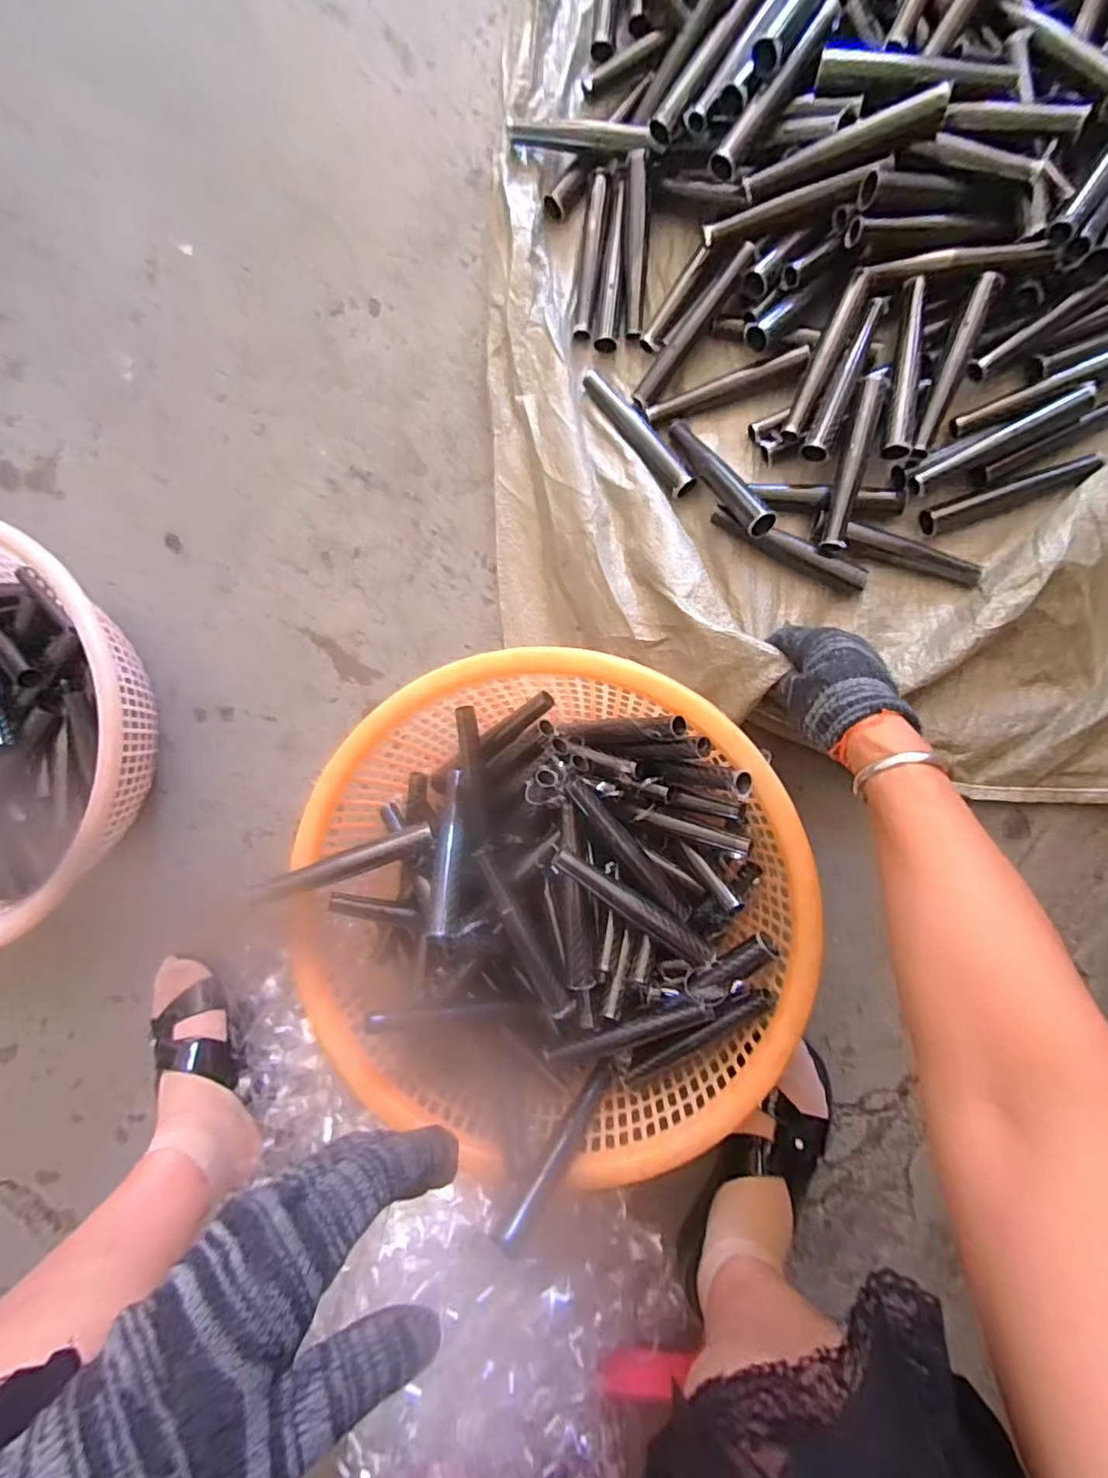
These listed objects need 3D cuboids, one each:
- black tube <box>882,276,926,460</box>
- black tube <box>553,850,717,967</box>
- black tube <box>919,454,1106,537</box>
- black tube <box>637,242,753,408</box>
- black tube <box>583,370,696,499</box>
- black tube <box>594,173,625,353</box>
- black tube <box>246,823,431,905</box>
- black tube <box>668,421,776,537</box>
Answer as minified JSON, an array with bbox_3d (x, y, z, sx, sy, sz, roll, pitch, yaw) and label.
[{"bbox_3d":[0.306,-0.319,0.508,0.025,0.017,0.151,8,92,8],"label":"black tube"},{"bbox_3d":[0.062,0.135,0.469,0.145,0.016,0.019,35,95,6],"label":"black tube"},{"bbox_3d":[0.399,-0.215,0.516,0.147,0.025,0.026,-18,88,8],"label":"black tube"},{"bbox_3d":[0.126,-0.375,0.545,0.022,0.024,0.147,43,109,5],"label":"black tube"},{"bbox_3d":[0.080,-0.289,0.558,0.024,0.024,0.149,-36,86,7],"label":"black tube"},{"bbox_3d":[0.056,-0.450,0.562,0.021,0.017,0.146,6,92,8],"label":"black tube"},{"bbox_3d":[-0.174,0.102,0.483,0.149,0.018,0.021,-20,88,-6],"label":"black tube"},{"bbox_3d":[0.144,-0.235,0.523,0.023,0.021,0.154,-29,60,8],"label":"black tube"}]

